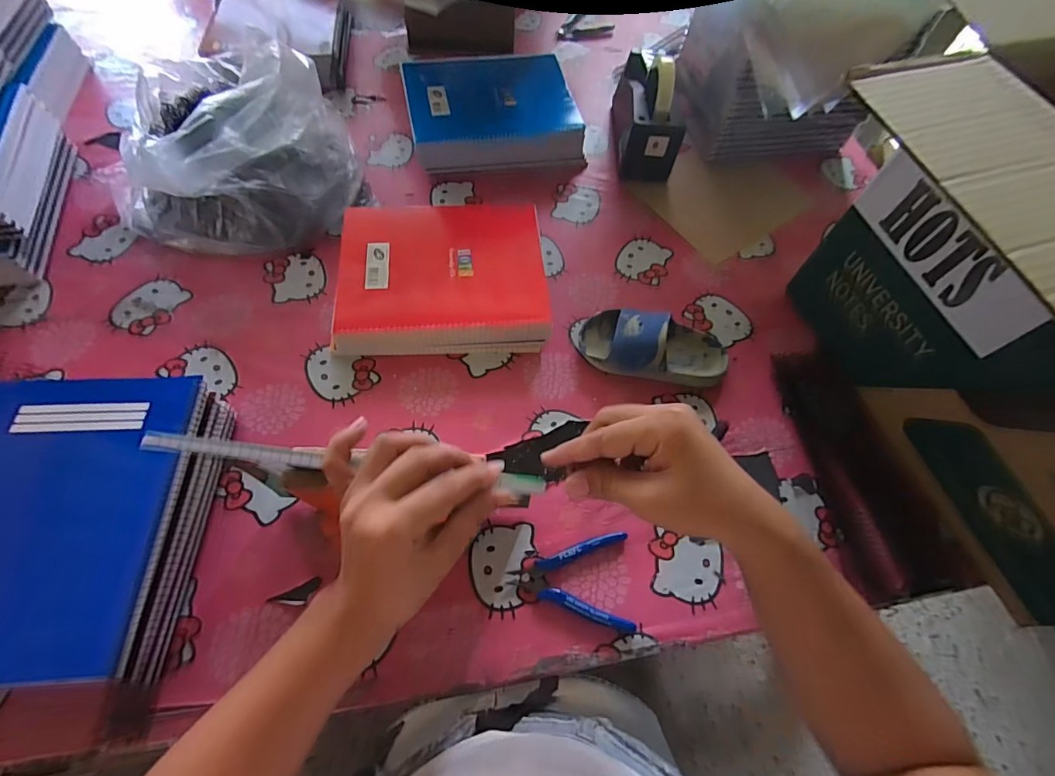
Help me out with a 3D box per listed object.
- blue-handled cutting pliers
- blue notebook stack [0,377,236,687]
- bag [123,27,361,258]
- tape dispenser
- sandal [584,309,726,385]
[{"bbox_3d":[0.041,0.183,0.448,0.114,0.016,0.086,2,62,-3],"label":"blue-handled cutting pliers"},{"bbox_3d":[-0.405,0.114,0.420,0.199,0.083,0.250,2,62,-3],"label":"blue notebook stack"},{"bbox_3d":[-0.384,-0.320,0.606,0.291,0.162,0.262,17,63,5],"label":"bag"},{"bbox_3d":[0.185,-0.436,0.727,0.079,0.124,0.196,3,62,-2],"label":"tape dispenser"},{"bbox_3d":[0.154,-0.052,0.557,0.172,0.062,0.082,12,62,3],"label":"sandal"}]

